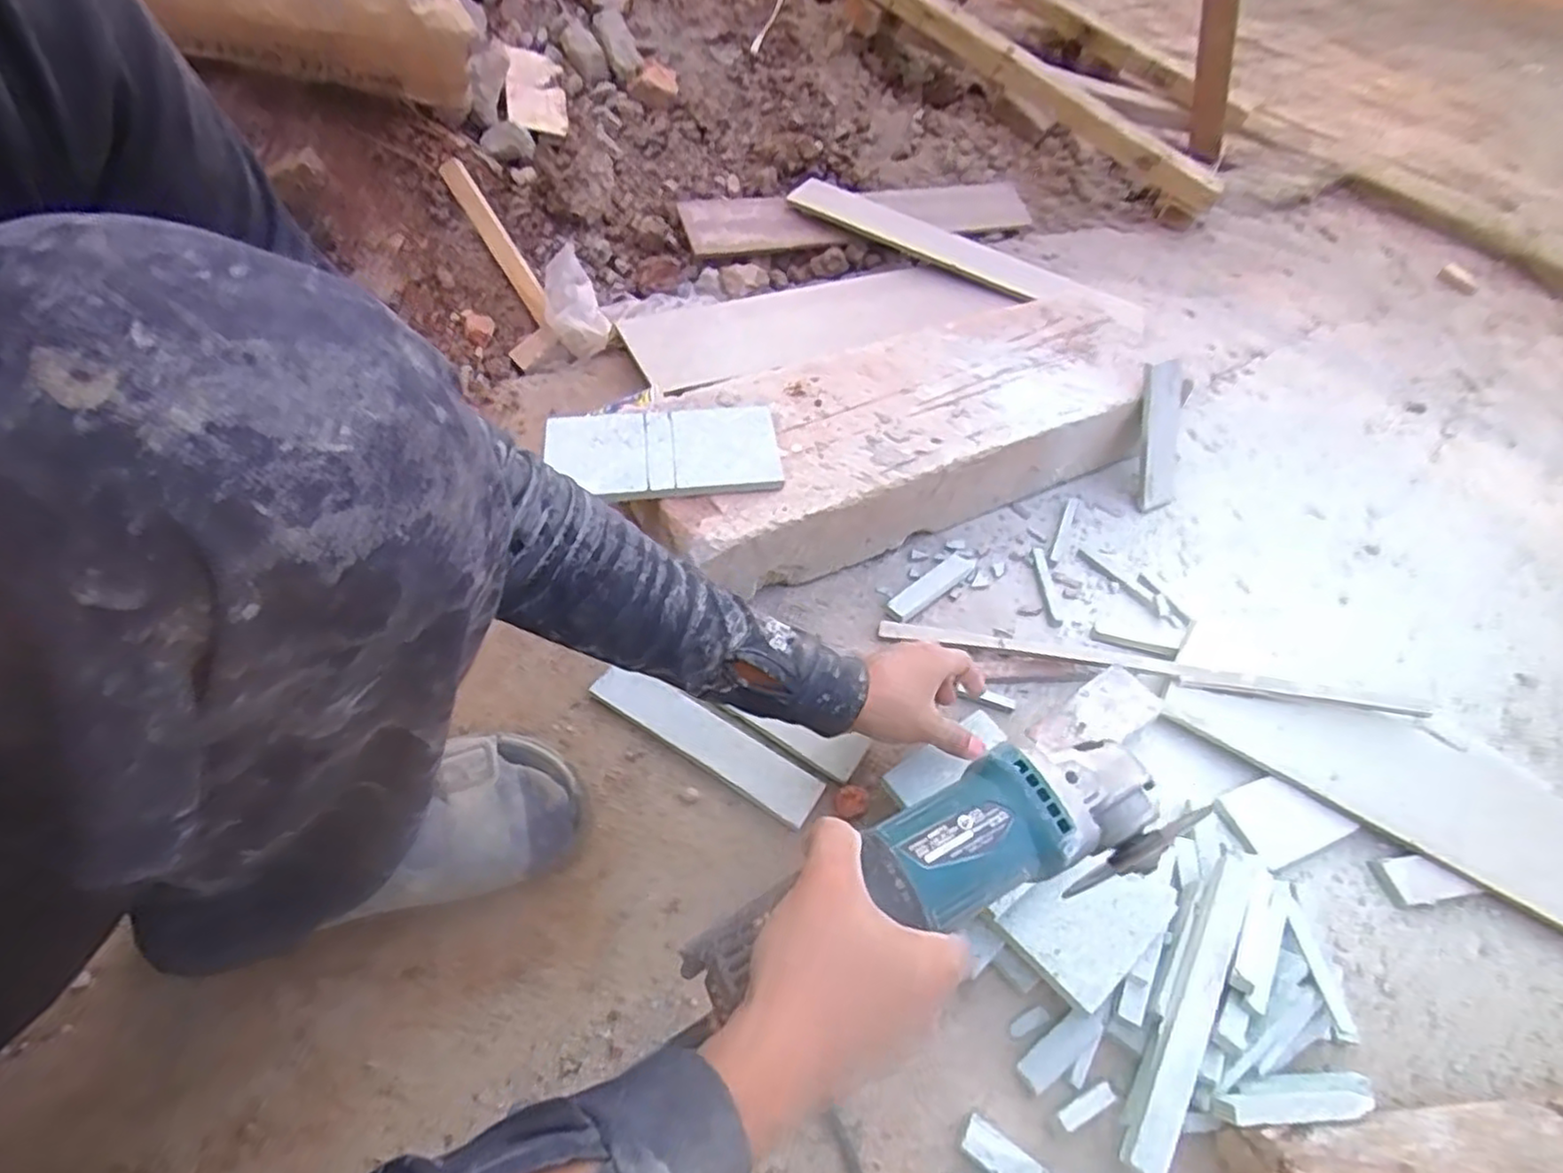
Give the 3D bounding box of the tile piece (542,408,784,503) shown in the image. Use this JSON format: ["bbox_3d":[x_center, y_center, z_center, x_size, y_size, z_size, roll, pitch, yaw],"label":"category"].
[{"bbox_3d":[-0.103,-0.118,0.616,0.193,0.015,0.108,-7,51,-12],"label":"tile piece"}]

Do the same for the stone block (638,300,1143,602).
[{"bbox_3d":[0.134,-0.157,0.738,0.547,0.108,0.194,-21,56,-22],"label":"stone block"}]

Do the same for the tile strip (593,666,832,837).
[{"bbox_3d":[-0.060,0.119,0.555,0.196,0.013,0.044,30,53,14],"label":"tile strip"}]

